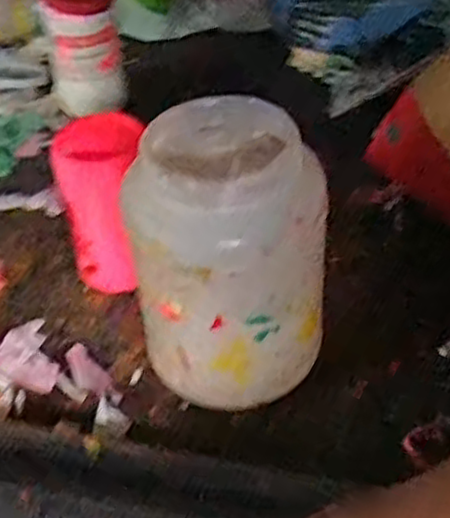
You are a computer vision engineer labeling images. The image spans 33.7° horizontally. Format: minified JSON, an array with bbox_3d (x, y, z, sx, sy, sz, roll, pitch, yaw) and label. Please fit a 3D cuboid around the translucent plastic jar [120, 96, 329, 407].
[{"bbox_3d":[0.006,-0.001,0.629,0.151,0.220,0.147,-3,44,1],"label":"translucent plastic jar"}]

